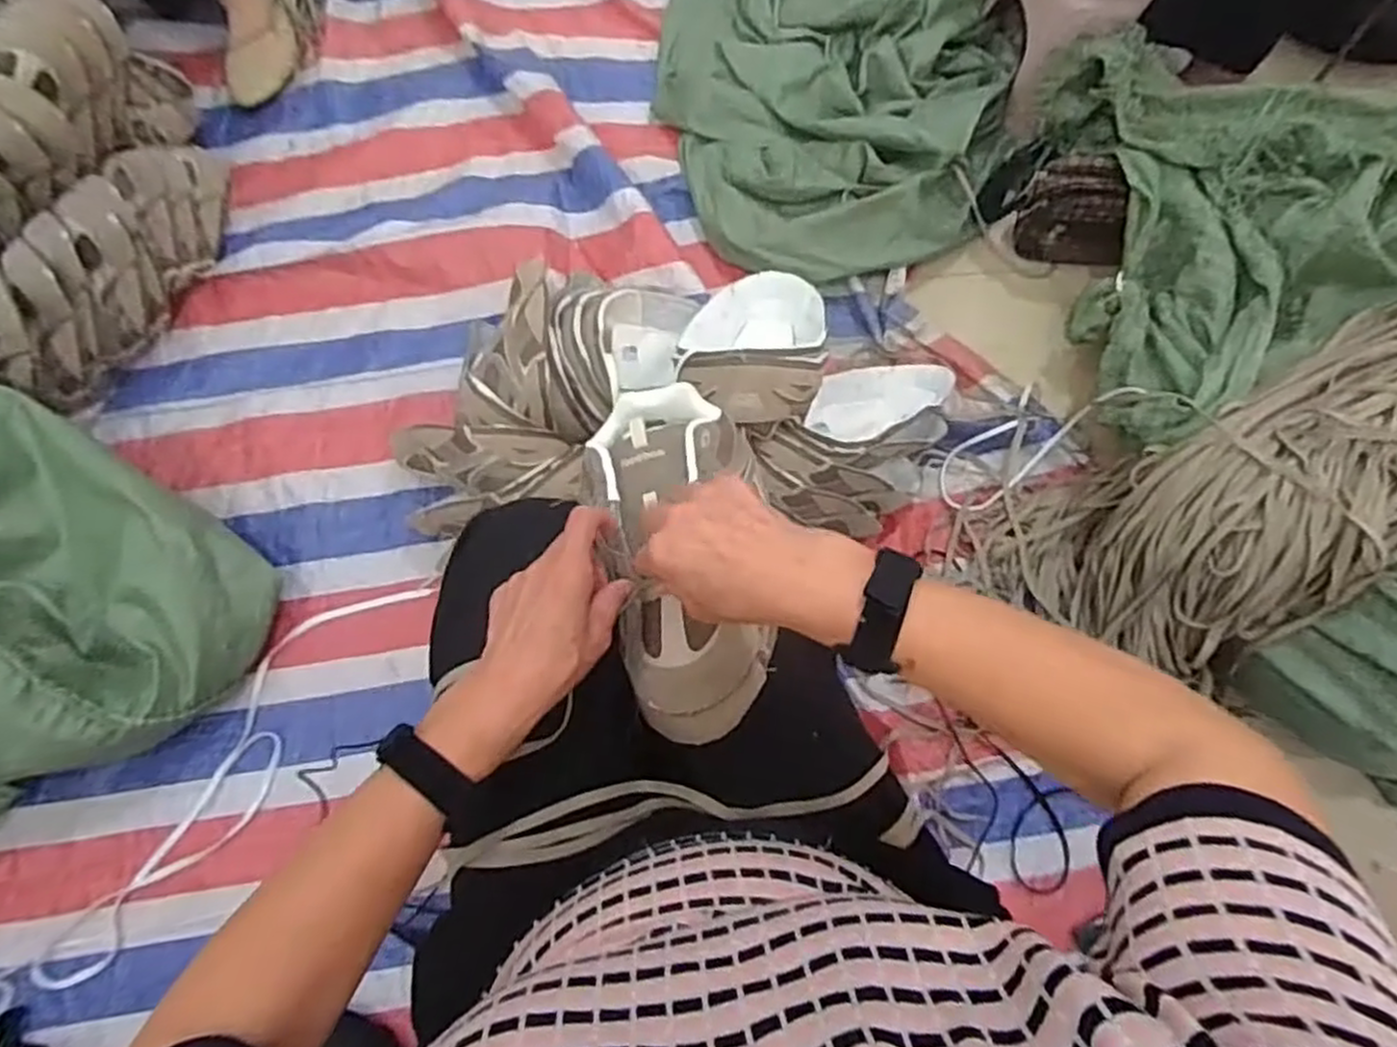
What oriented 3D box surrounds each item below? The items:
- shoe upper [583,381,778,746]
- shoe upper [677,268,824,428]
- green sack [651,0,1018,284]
[{"bbox_3d":[-0.016,0.019,0.544,0.120,0.048,0.257,-9,73,-2],"label":"shoe upper"},{"bbox_3d":[0.063,-0.210,0.887,0.155,0.071,0.236,8,40,3],"label":"shoe upper"},{"bbox_3d":[0.195,-0.646,1.075,0.483,0.124,0.625,1,74,1],"label":"green sack"}]

